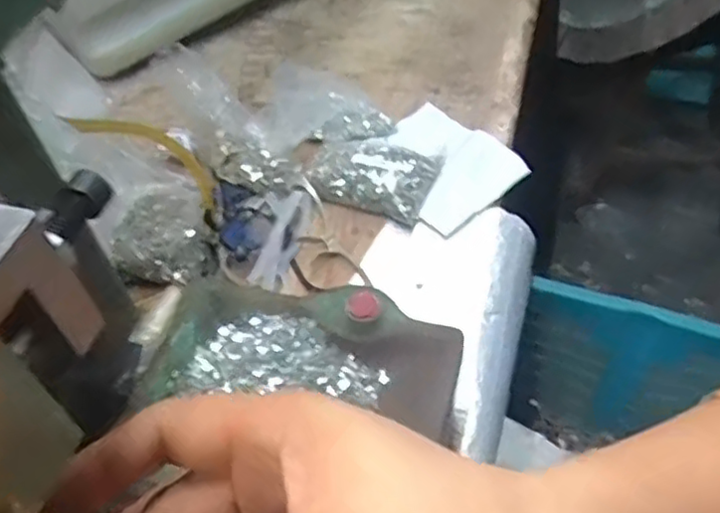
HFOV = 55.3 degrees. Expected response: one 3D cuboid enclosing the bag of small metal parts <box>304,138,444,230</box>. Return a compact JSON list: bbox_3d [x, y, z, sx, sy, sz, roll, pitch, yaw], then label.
[{"bbox_3d":[0.013,-0.077,0.623,0.113,0.029,0.083,20,54,21],"label":"bag of small metal parts"}]

